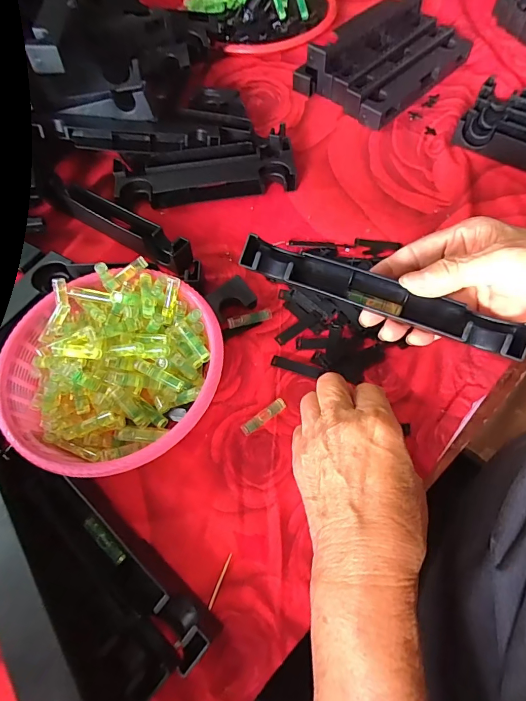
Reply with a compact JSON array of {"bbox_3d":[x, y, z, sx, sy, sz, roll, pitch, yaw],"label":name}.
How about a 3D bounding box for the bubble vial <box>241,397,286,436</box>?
[{"bbox_3d":[0.001,0.054,0.330,0.042,0.007,0.009,-35,66,-14],"label":"bubble vial"}]

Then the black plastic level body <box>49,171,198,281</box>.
[{"bbox_3d":[-0.142,-0.127,0.420,0.199,0.036,0.029,30,68,17],"label":"black plastic level body"}]

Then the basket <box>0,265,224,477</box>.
[{"bbox_3d":[-0.122,0.016,0.329,0.169,0.053,0.164,9,64,8],"label":"basket"}]

